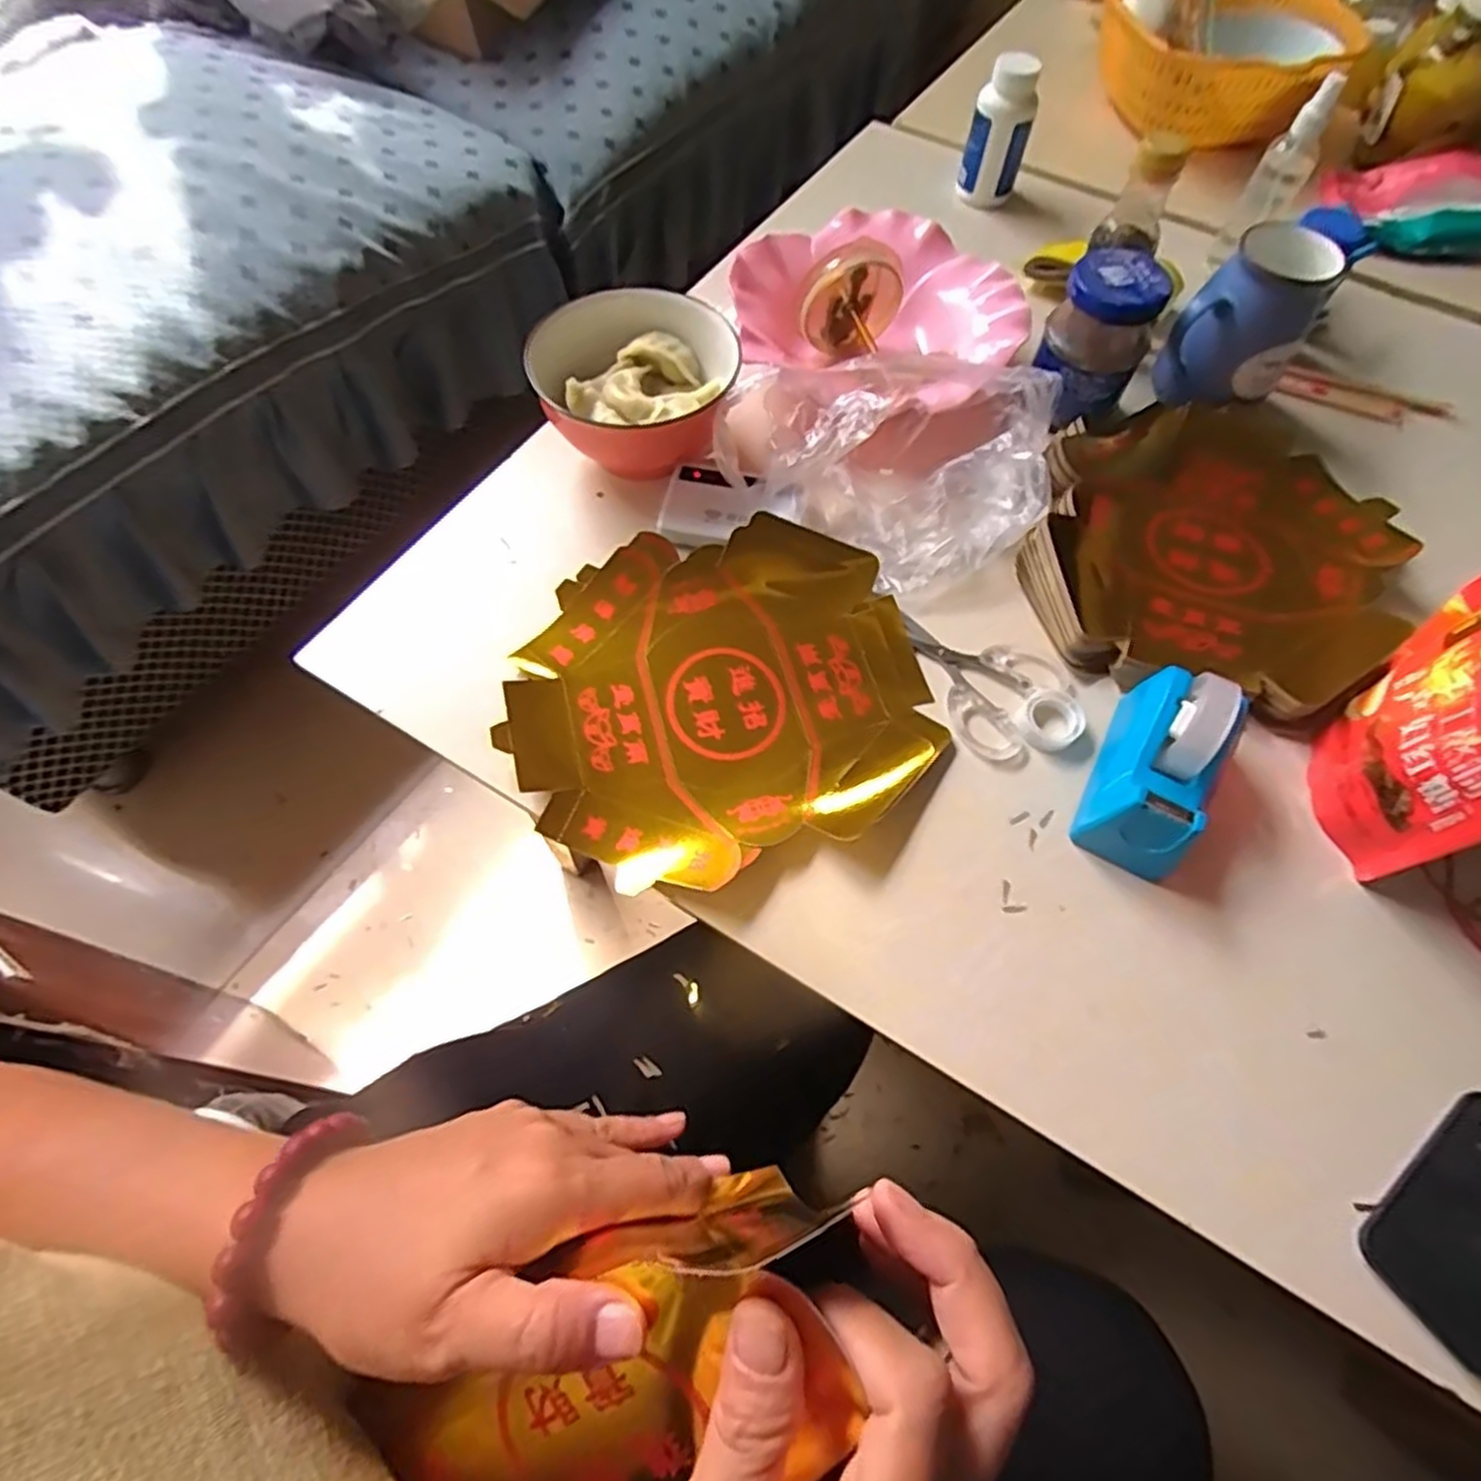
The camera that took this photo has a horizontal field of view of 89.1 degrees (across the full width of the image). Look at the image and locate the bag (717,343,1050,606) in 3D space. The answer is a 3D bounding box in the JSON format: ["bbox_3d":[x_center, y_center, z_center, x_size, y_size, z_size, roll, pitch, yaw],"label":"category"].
[{"bbox_3d":[0.111,-0.201,0.515,0.193,0.074,0.176,35,67,16],"label":"bag"}]

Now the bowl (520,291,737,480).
[{"bbox_3d":[-0.070,-0.239,0.520,0.134,0.063,0.131,0,62,-1],"label":"bowl"}]

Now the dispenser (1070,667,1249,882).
[{"bbox_3d":[0.234,0.011,0.413,0.054,0.069,0.110,25,65,12],"label":"dispenser"}]

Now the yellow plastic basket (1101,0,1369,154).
[{"bbox_3d":[0.482,-0.697,0.760,0.248,0.082,0.241,16,63,7],"label":"yellow plastic basket"}]

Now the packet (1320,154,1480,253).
[{"bbox_3d":[0.637,-0.494,0.687,0.159,0.038,0.109,0,62,-1],"label":"packet"}]

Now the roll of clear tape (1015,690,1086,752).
[{"bbox_3d":[0.187,-0.012,0.456,0.041,0.010,0.034,-19,64,-11],"label":"roll of clear tape"}]

